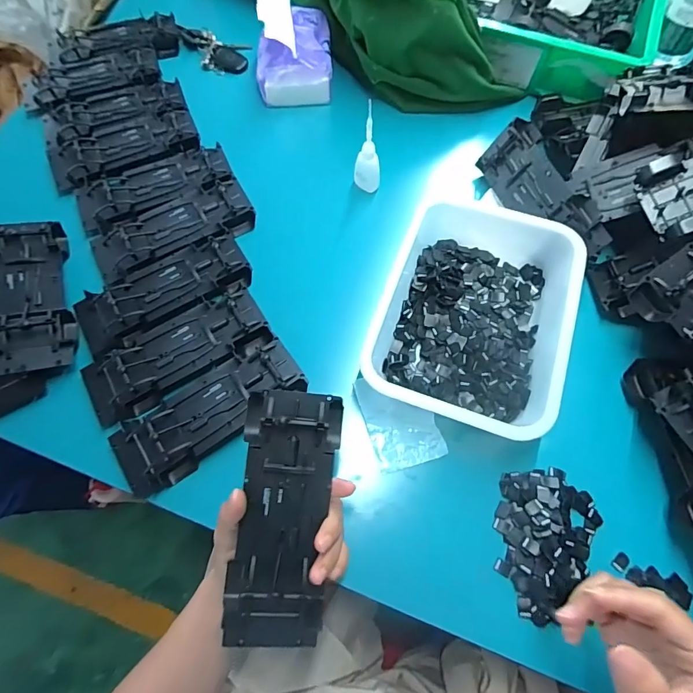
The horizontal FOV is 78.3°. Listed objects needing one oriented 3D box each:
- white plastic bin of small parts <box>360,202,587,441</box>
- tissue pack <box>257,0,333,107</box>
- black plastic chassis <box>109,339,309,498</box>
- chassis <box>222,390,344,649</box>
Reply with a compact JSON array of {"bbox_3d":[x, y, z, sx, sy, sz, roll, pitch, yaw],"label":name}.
[{"bbox_3d":[0.136,-0.046,0.452,0.184,0.056,0.259,20,70,8],"label":"white plastic bin of small parts"},{"bbox_3d":[-0.075,-0.422,0.600,0.106,0.078,0.131,-2,69,-1],"label":"tissue pack"},{"bbox_3d":[-0.136,0.064,0.423,0.191,0.025,0.073,-34,72,-12],"label":"black plastic chassis"},{"bbox_3d":[-0.050,0.133,0.333,0.072,0.027,0.191,6,86,3],"label":"chassis"}]

